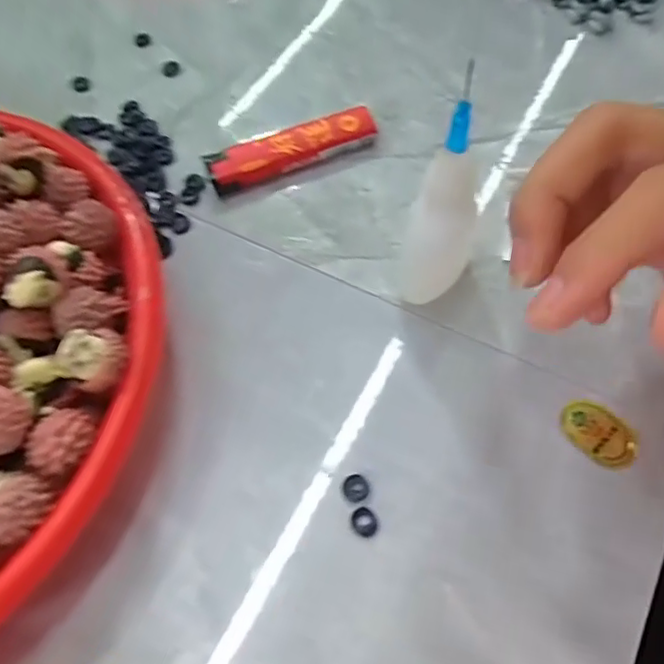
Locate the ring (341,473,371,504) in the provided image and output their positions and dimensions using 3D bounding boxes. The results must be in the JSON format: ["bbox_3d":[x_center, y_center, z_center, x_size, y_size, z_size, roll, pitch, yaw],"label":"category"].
[{"bbox_3d":[0.008,0.052,0.208,0.009,0.004,0.009,-1,61,2],"label":"ring"}]

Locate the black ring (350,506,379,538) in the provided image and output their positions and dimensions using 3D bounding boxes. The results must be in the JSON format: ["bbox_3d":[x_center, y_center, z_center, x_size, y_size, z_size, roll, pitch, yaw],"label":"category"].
[{"bbox_3d":[0.011,0.062,0.204,0.009,0.004,0.009,-1,61,2],"label":"black ring"}]

